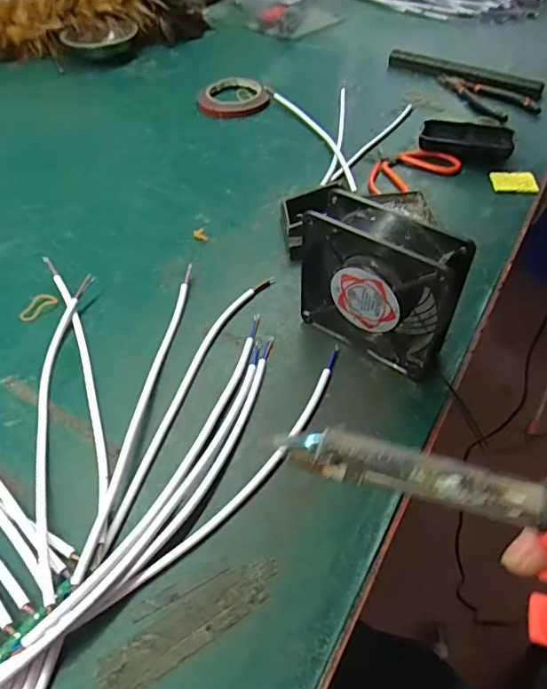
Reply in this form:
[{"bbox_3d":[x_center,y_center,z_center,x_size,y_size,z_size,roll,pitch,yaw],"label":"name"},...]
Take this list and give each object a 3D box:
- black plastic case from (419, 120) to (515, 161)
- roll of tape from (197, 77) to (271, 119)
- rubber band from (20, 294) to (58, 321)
[{"bbox_3d":[0.237,-0.254,0.618,0.107,0.023,0.047,9,51,10],"label":"black plastic case"},{"bbox_3d":[-0.063,-0.362,0.732,0.093,0.015,0.093,-1,50,2],"label":"roll of tape"},{"bbox_3d":[-0.226,-0.037,0.476,0.022,0.006,0.035,35,59,28],"label":"rubber band"}]

